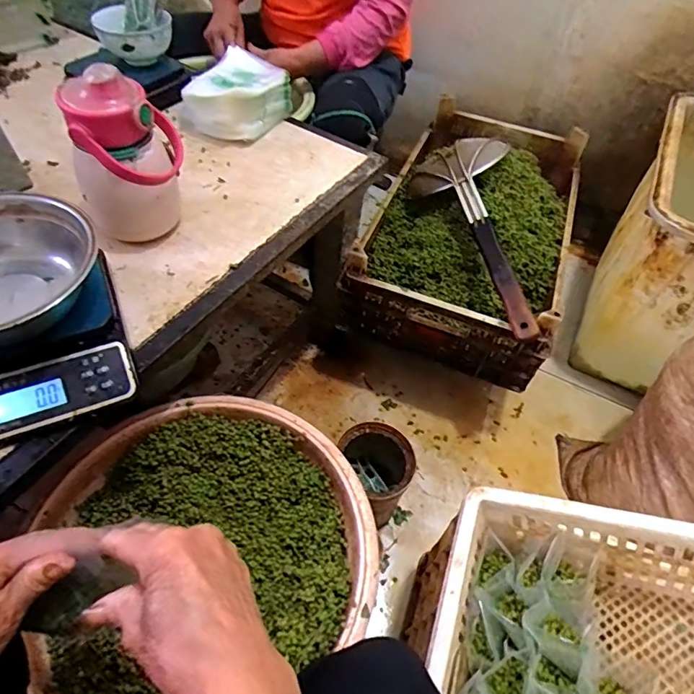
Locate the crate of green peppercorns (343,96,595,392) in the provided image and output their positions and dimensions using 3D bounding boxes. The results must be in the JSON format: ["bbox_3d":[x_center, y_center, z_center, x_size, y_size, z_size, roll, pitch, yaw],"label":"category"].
[{"bbox_3d":[0.278,-0.282,1.019,0.386,0.211,0.665,21,54,10],"label":"crate of green peppercorns"}]

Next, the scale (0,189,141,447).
[{"bbox_3d":[-0.327,-0.034,0.467,0.186,0.111,0.226,-23,58,-21],"label":"scale"}]

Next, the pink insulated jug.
[{"bbox_3d":[-0.264,-0.220,0.572,0.125,0.185,0.103,-10,55,-13],"label":"pink insulated jug"}]

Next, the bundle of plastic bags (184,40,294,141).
[{"bbox_3d":[-0.186,-0.409,0.794,0.123,0.080,0.156,35,58,20],"label":"bundle of plastic bags"}]

